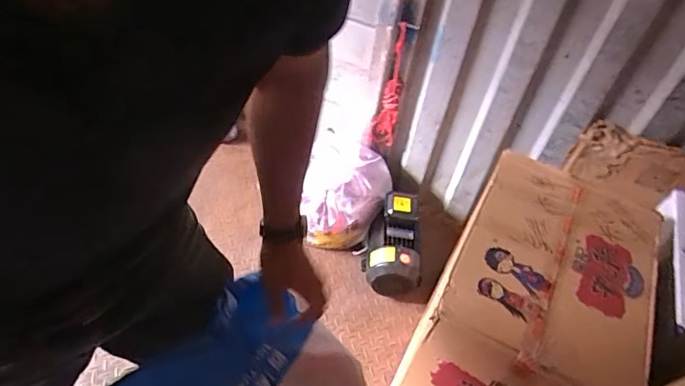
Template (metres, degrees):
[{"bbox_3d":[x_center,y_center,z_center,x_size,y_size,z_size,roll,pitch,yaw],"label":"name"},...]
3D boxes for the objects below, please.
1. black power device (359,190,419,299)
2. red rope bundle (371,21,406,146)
[{"bbox_3d":[0.167,0.162,1.509,0.174,0.236,0.262,12,46,4],"label":"black power device"},{"bbox_3d":[0.149,-0.308,1.483,0.069,0.407,0.062,1,46,-6],"label":"red rope bundle"}]

